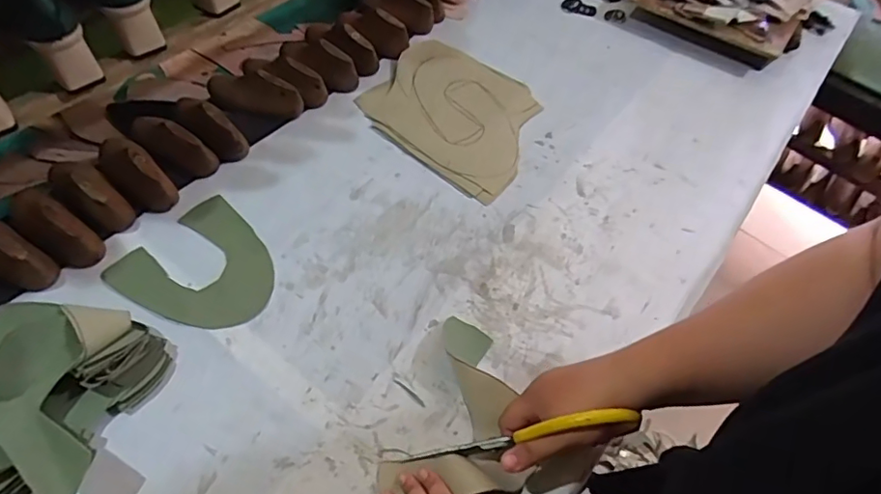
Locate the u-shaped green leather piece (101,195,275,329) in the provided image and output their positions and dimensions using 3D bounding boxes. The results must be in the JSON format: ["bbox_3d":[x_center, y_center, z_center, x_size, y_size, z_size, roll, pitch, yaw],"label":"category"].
[{"bbox_3d":[-0.264,0.026,0.605,0.163,0.004,0.150,35,60,19],"label":"u-shaped green leather piece"}]

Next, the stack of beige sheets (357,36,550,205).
[{"bbox_3d":[0.021,-0.197,0.771,0.253,0.011,0.228,30,59,17],"label":"stack of beige sheets"}]

